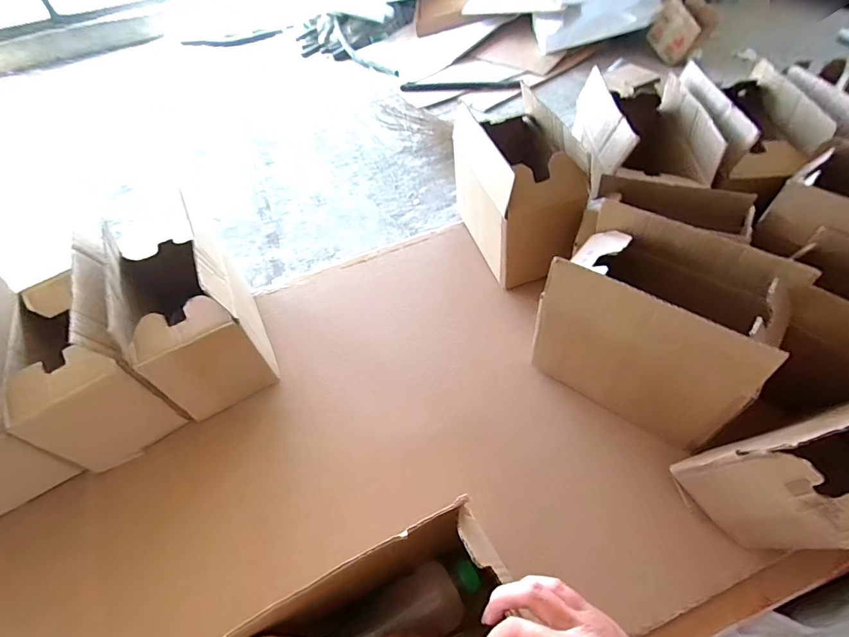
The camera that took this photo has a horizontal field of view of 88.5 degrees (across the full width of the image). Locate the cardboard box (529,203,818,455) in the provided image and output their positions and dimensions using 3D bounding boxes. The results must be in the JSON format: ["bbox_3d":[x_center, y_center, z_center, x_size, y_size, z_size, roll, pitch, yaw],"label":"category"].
[{"bbox_3d":[0.272,0.005,0.534,0.234,0.206,0.143,30,60,25],"label":"cardboard box"}]

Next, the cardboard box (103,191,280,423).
[{"bbox_3d":[-0.337,-0.008,0.627,0.143,0.213,0.195,-26,54,-14],"label":"cardboard box"}]

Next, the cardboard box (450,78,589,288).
[{"bbox_3d":[0.153,-0.213,0.725,0.136,0.206,0.232,-14,52,-6],"label":"cardboard box"}]

